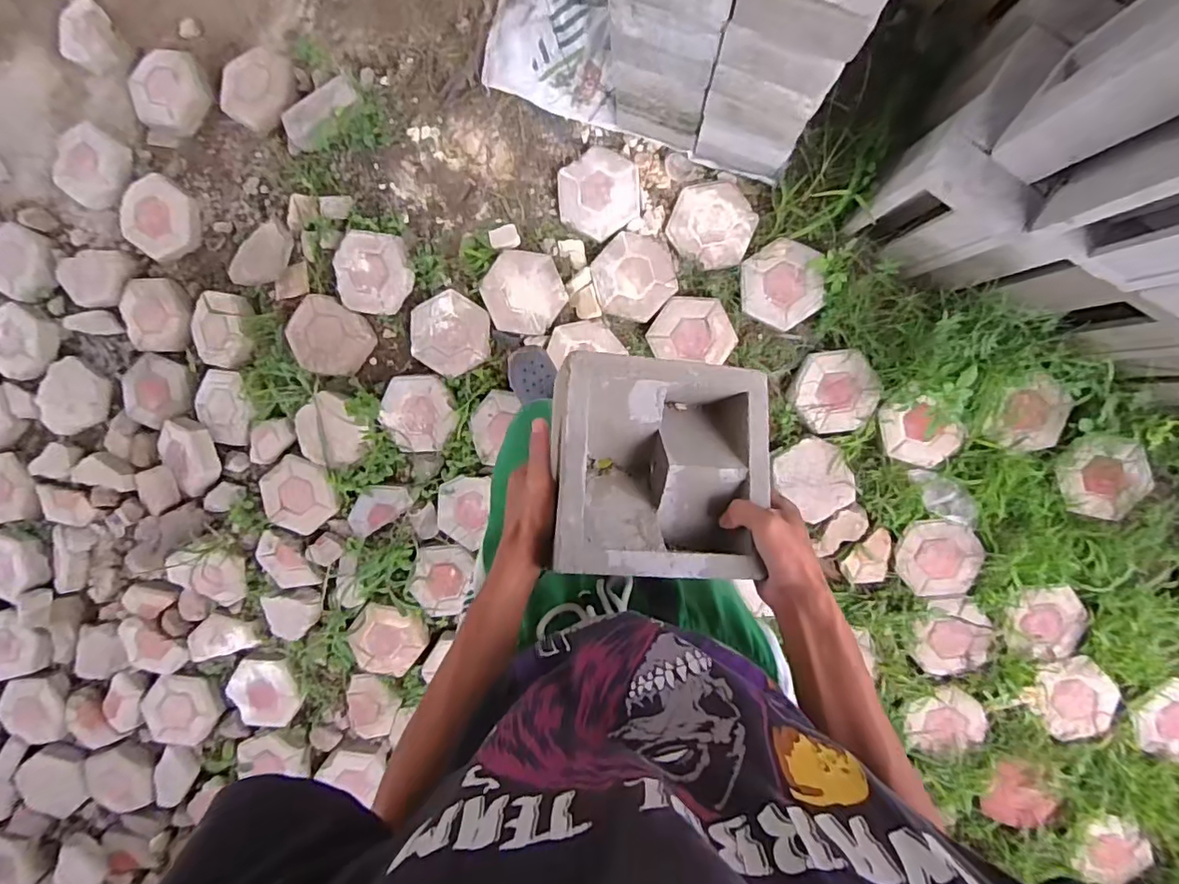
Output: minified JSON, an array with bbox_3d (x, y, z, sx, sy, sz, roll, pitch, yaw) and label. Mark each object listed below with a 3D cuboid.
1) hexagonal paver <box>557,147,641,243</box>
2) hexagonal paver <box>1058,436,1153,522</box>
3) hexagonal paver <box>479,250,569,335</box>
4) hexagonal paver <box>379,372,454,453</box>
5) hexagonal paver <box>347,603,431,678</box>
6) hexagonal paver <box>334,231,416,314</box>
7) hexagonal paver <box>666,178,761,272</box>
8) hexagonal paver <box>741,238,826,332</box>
[{"bbox_3d":[0.023,-0.617,1.375,0.205,0.048,0.219,-10,93,6],"label":"hexagonal paver"},{"bbox_3d":[1.231,0.085,1.316,0.198,0.053,0.200,5,95,5],"label":"hexagonal paver"},{"bbox_3d":[-0.168,-0.381,1.410,0.211,0.041,0.203,7,95,5],"label":"hexagonal paver"},{"bbox_3d":[-0.451,-0.074,1.462,0.189,0.042,0.211,20,96,4],"label":"hexagonal paver"},{"bbox_3d":[-0.560,0.546,1.514,0.192,0.041,0.221,38,97,2],"label":"hexagonal paver"},{"bbox_3d":[-0.556,-0.432,1.419,0.200,0.045,0.199,2,94,6],"label":"hexagonal paver"},{"bbox_3d":[0.303,-0.538,1.358,0.198,0.032,0.193,22,96,4],"label":"hexagonal paver"},{"bbox_3d":[0.465,-0.382,1.337,0.185,0.046,0.210,-15,93,7],"label":"hexagonal paver"}]

